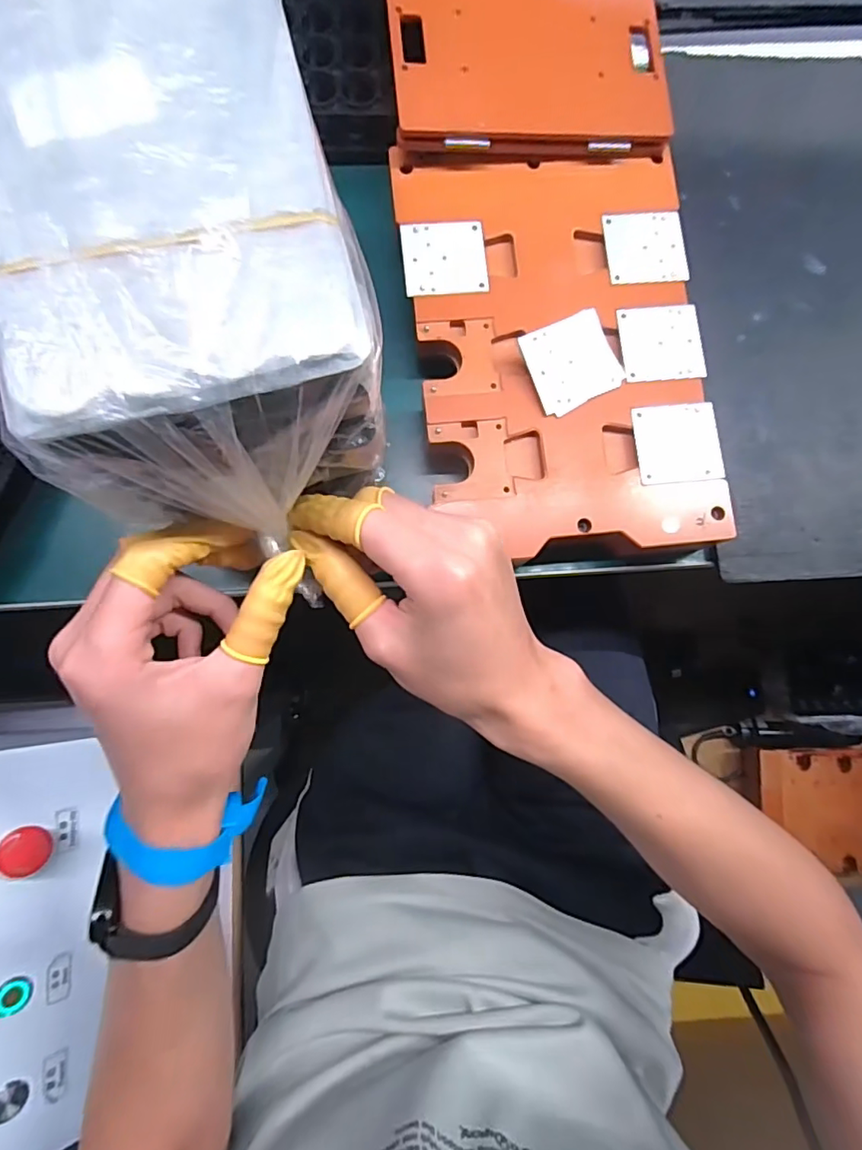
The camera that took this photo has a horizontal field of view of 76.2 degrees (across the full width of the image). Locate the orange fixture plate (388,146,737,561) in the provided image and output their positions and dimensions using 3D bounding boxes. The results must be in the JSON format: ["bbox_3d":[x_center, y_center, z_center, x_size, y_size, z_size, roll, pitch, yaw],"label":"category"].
[{"bbox_3d":[0.072,-0.130,0.312,0.163,0.013,0.232,-5,83,-3],"label":"orange fixture plate"}]

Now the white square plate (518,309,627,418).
[{"bbox_3d":[0.078,-0.118,0.304,0.049,0.004,0.046,-27,96,-7],"label":"white square plate"}]

